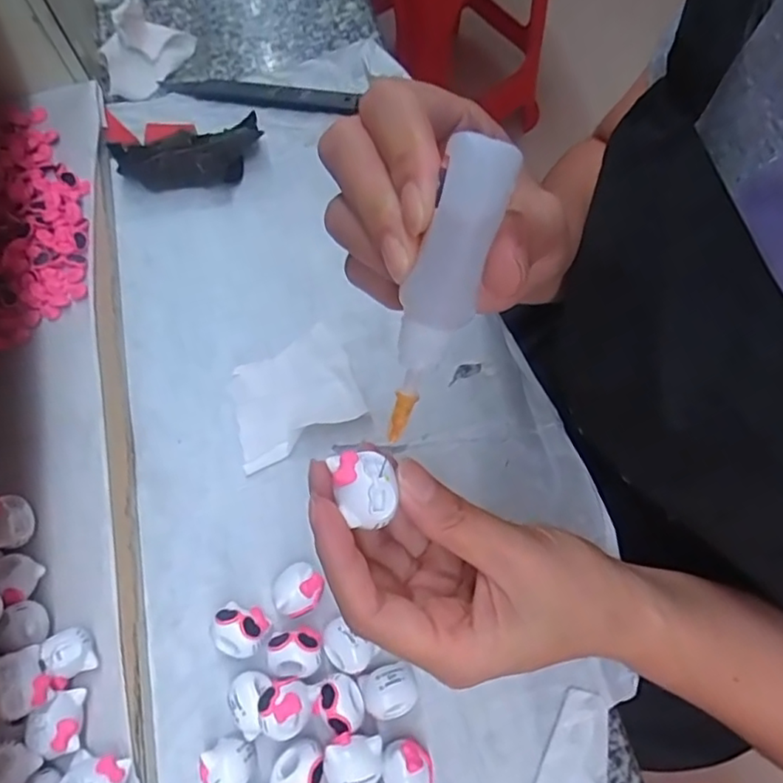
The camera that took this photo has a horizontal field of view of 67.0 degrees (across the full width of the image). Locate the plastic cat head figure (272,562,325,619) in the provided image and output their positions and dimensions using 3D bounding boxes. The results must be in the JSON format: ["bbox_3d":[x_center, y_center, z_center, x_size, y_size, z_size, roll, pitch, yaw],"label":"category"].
[{"bbox_3d":[-0.045,0.097,0.290,0.023,0.019,0.023,0,69,0],"label":"plastic cat head figure"}]

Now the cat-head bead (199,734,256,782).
[{"bbox_3d":[-0.070,0.164,0.261,0.022,0.025,0.020,-30,71,-11],"label":"cat-head bead"}]

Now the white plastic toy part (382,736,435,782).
[{"bbox_3d":[0.007,0.167,0.262,0.021,0.018,0.024,-17,69,-6],"label":"white plastic toy part"}]

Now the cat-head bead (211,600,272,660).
[{"bbox_3d":[-0.073,0.114,0.282,0.025,0.021,0.023,0,69,0],"label":"cat-head bead"}]

